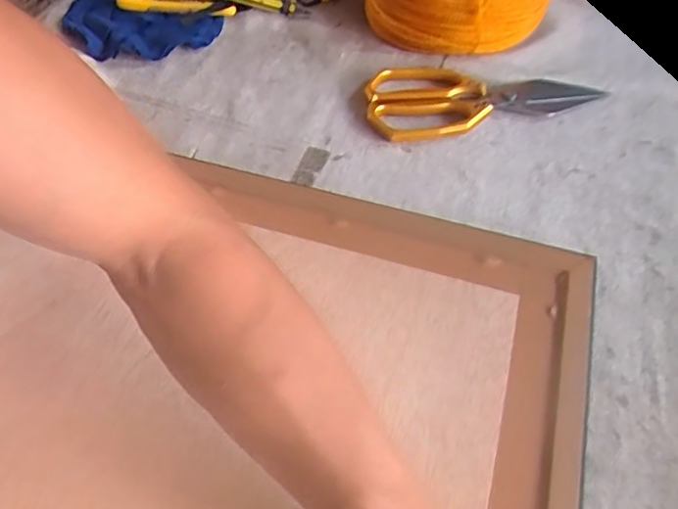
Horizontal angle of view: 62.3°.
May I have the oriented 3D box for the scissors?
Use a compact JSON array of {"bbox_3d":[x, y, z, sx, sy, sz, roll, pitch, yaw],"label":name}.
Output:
[{"bbox_3d":[0.136,-0.151,0.526,0.211,0.018,0.088,-8,55,-7],"label":"scissors"}]

